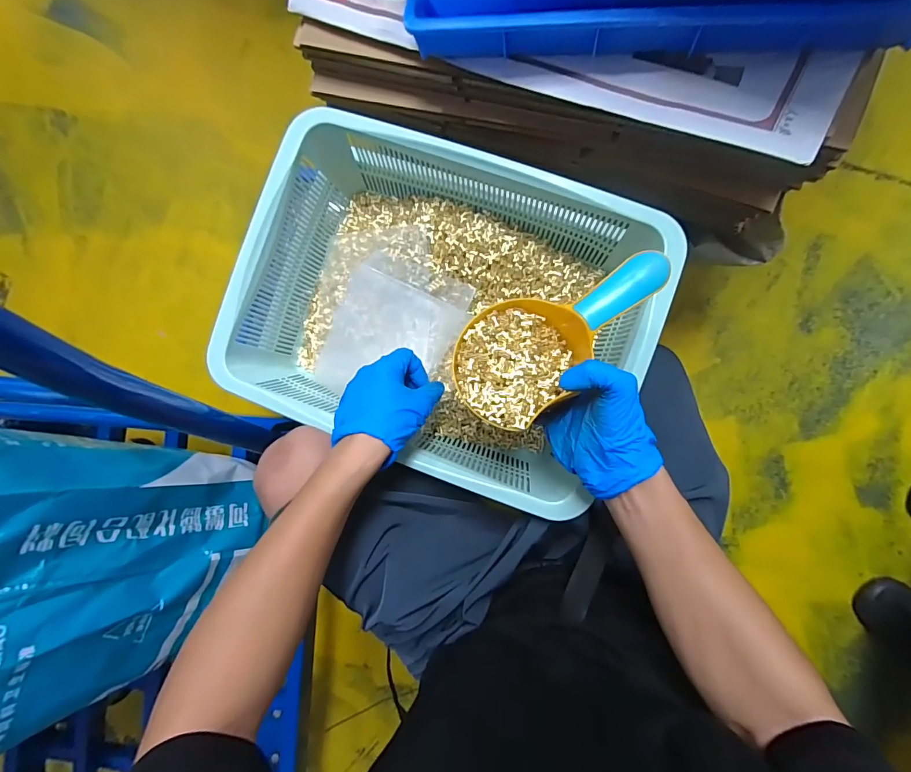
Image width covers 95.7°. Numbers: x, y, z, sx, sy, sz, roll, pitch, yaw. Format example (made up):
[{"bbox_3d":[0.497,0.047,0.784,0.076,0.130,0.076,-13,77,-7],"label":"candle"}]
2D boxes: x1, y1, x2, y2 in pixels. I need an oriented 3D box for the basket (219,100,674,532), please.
[{"bbox_3d":[-0.014,-0.085,0.464,0.424,0.113,0.331,18,93,5],"label":"basket"}]

